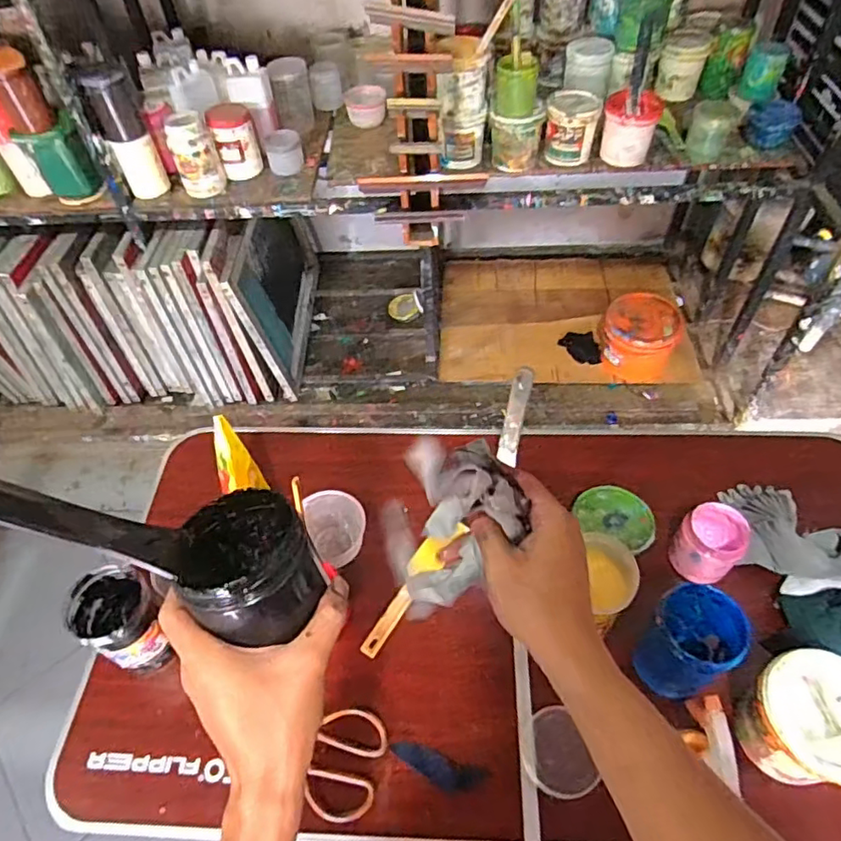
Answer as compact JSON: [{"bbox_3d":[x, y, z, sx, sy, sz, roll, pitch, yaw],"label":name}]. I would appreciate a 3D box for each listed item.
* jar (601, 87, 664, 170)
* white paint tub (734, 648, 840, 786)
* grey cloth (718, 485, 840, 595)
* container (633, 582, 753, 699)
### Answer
[{"bbox_3d":[0.494,-0.684,1.382,0.121,0.121,0.116,13,54,13],"label":"jar"},{"bbox_3d":[0.442,0.345,0.668,0.121,0.121,0.124,-2,52,2],"label":"white paint tub"},{"bbox_3d":[0.563,0.163,0.842,0.234,0.067,0.187,29,59,23],"label":"grey cloth"},{"bbox_3d":[0.334,0.285,0.742,0.087,0.180,0.098,-37,59,-23],"label":"container"}]

